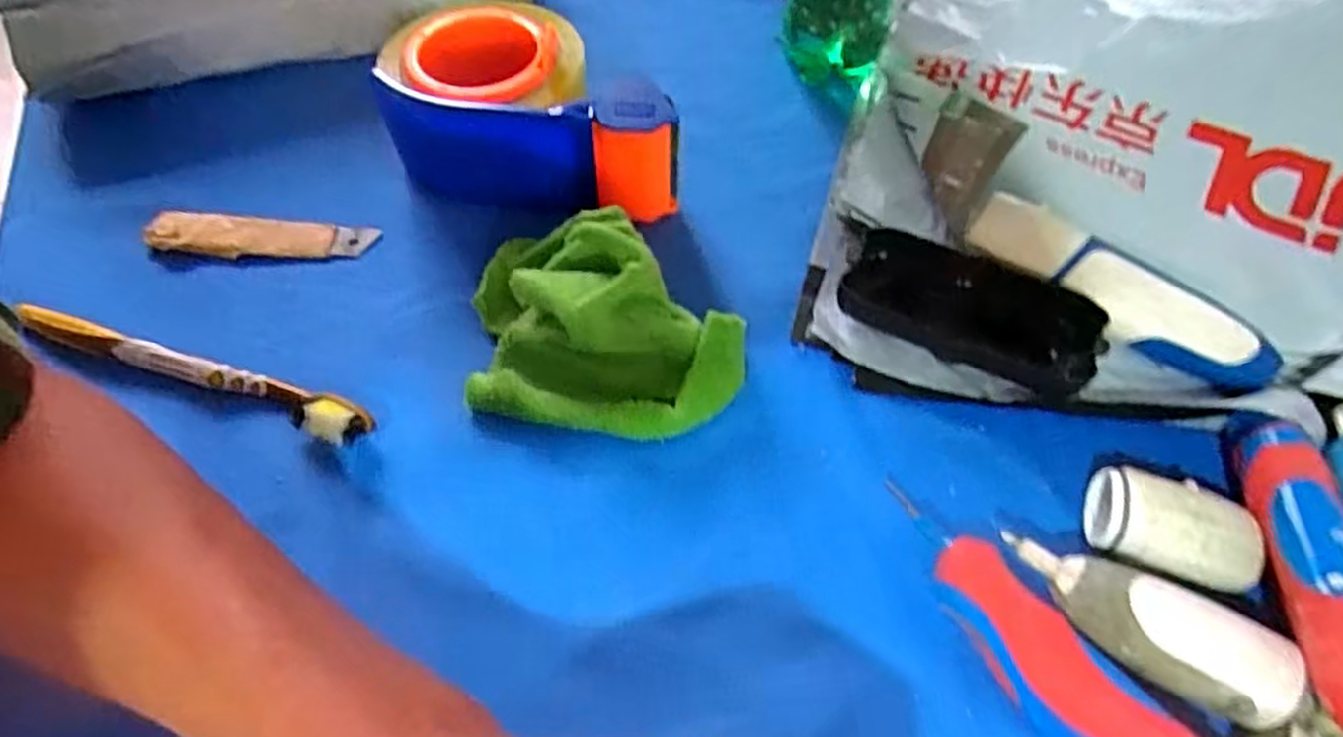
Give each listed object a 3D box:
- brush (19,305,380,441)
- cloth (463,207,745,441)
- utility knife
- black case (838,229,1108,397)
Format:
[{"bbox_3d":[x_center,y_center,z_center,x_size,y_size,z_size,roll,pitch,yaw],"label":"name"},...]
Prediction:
[{"bbox_3d":[-0.208,0.001,0.332,0.168,0.021,0.019,17,60,12],"label":"brush"},{"bbox_3d":[-0.031,-0.022,0.328,0.123,0.048,0.089,7,58,4],"label":"cloth"},{"bbox_3d":[-0.205,-0.067,0.379,0.109,0.012,0.023,0,58,2],"label":"utility knife"},{"bbox_3d":[0.135,-0.027,0.343,0.107,0.020,0.050,22,61,15],"label":"black case"}]

